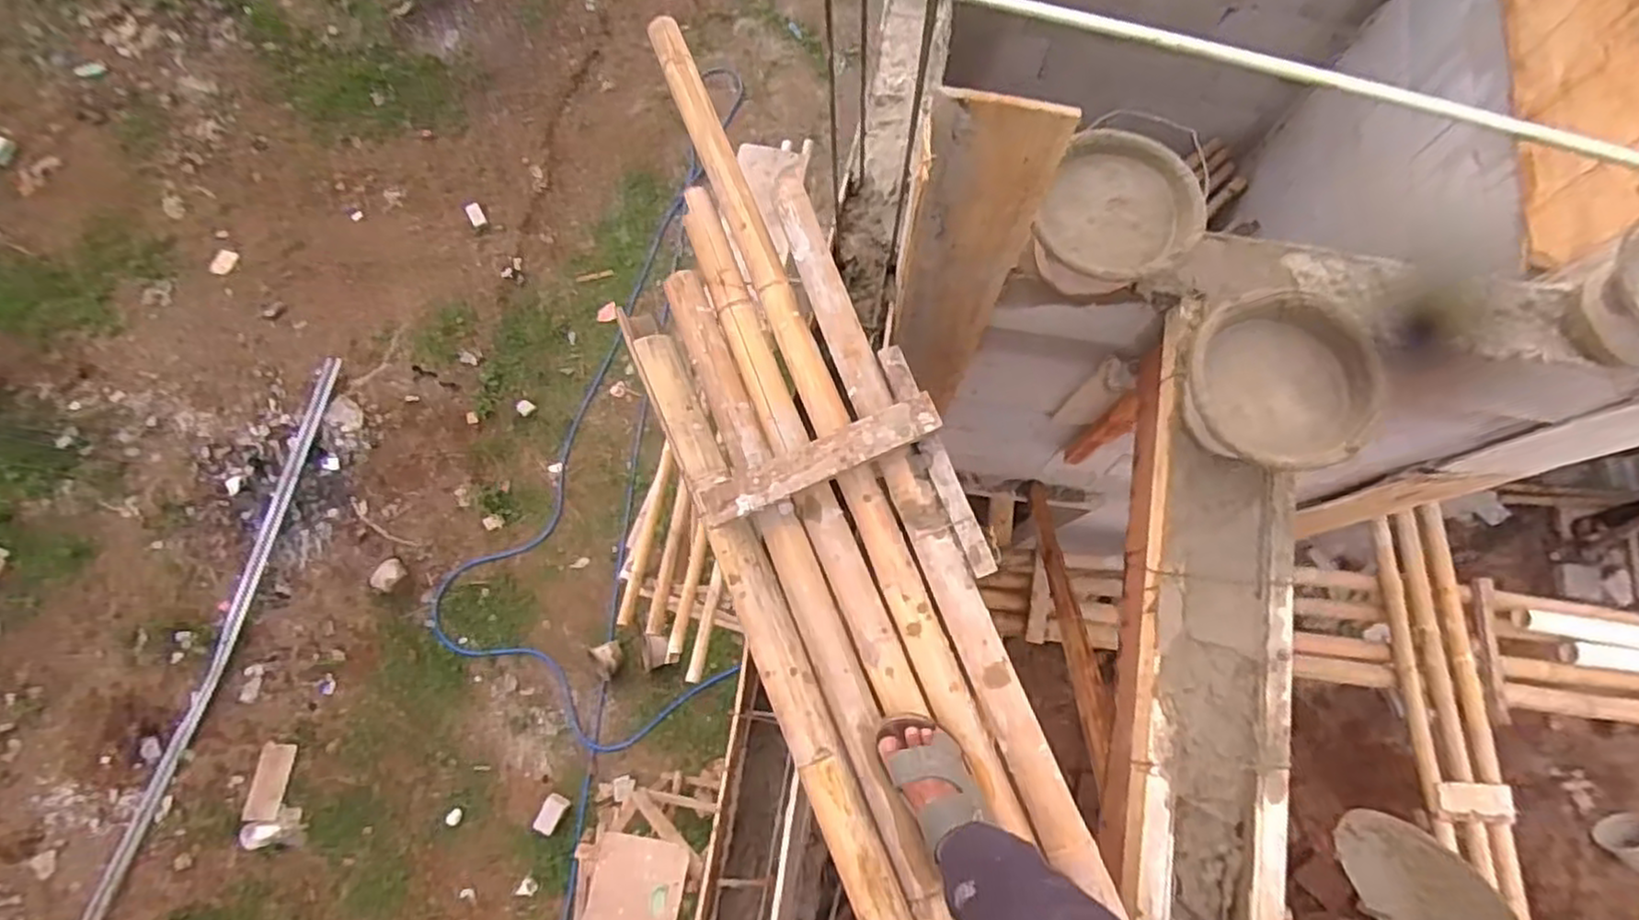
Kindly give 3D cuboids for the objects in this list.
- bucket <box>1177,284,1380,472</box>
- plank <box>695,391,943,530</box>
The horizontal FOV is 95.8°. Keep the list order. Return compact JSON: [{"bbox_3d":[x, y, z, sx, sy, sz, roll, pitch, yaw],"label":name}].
[{"bbox_3d":[0.651,-0.103,1.076,0.249,0.136,0.245,0,75,1],"label":"bucket"},{"bbox_3d":[0.002,-0.001,1.060,0.360,0.024,0.062,-24,76,-5],"label":"plank"}]

